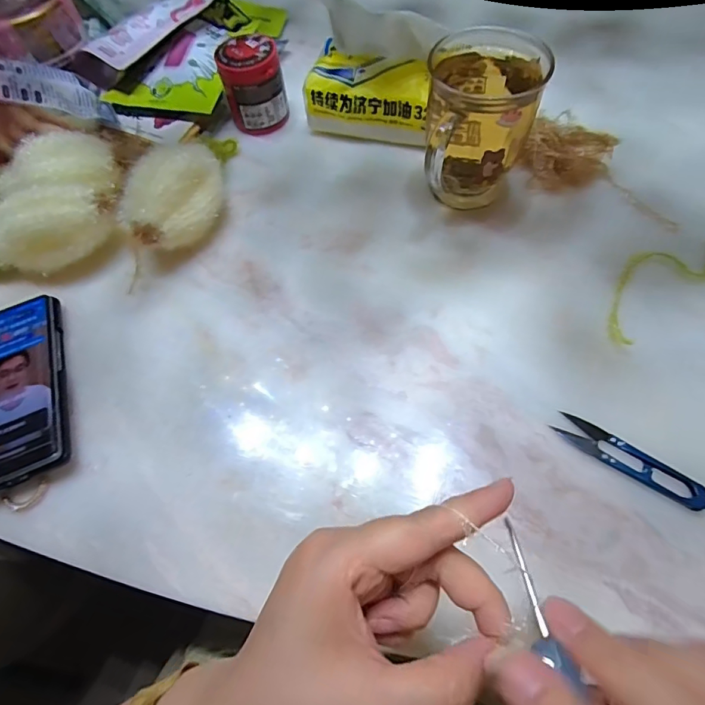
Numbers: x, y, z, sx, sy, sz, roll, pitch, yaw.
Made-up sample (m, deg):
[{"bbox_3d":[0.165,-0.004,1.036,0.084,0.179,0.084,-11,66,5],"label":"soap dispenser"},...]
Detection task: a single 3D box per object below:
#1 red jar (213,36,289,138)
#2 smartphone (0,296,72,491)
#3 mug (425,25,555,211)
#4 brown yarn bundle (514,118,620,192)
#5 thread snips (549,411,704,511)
[{"bbox_3d":[-0.104,-0.284,0.481,0.060,0.072,0.054,-11,62,-2],"label":"red jar"},{"bbox_3d":[-0.266,0.027,0.357,0.074,0.014,0.157,-21,60,-7],"label":"smartphone"},{"bbox_3d":[0.110,-0.198,0.402,0.089,0.114,0.090,20,66,14],"label":"mug"},{"bbox_3d":[0.205,-0.188,0.432,0.079,0.040,0.058,18,65,13],"label":"brown yarn bundle"},{"bbox_3d":[0.194,0.074,0.317,0.101,0.008,0.021,30,68,18],"label":"thread snips"}]

